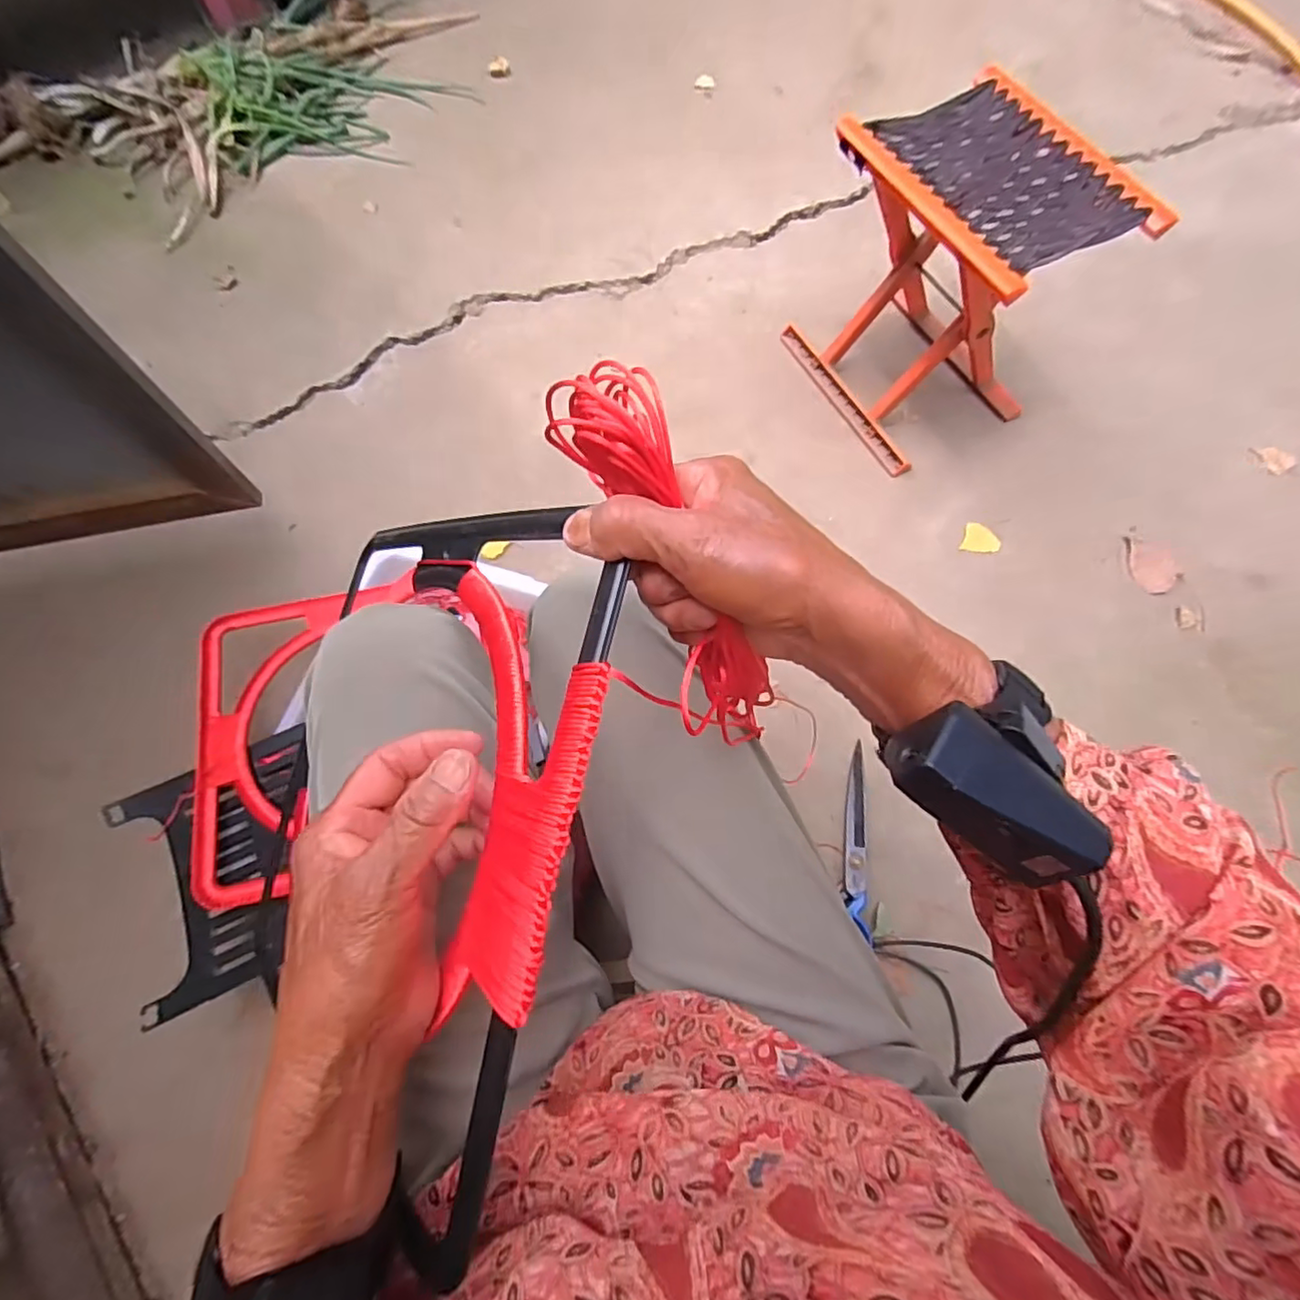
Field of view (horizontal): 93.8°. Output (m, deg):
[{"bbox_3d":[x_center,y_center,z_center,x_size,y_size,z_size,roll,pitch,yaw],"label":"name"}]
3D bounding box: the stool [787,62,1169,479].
[{"bbox_3d":[0.415,-0.510,0.867,0.255,0.323,0.311,-25,73,-11],"label":"stool"}]

